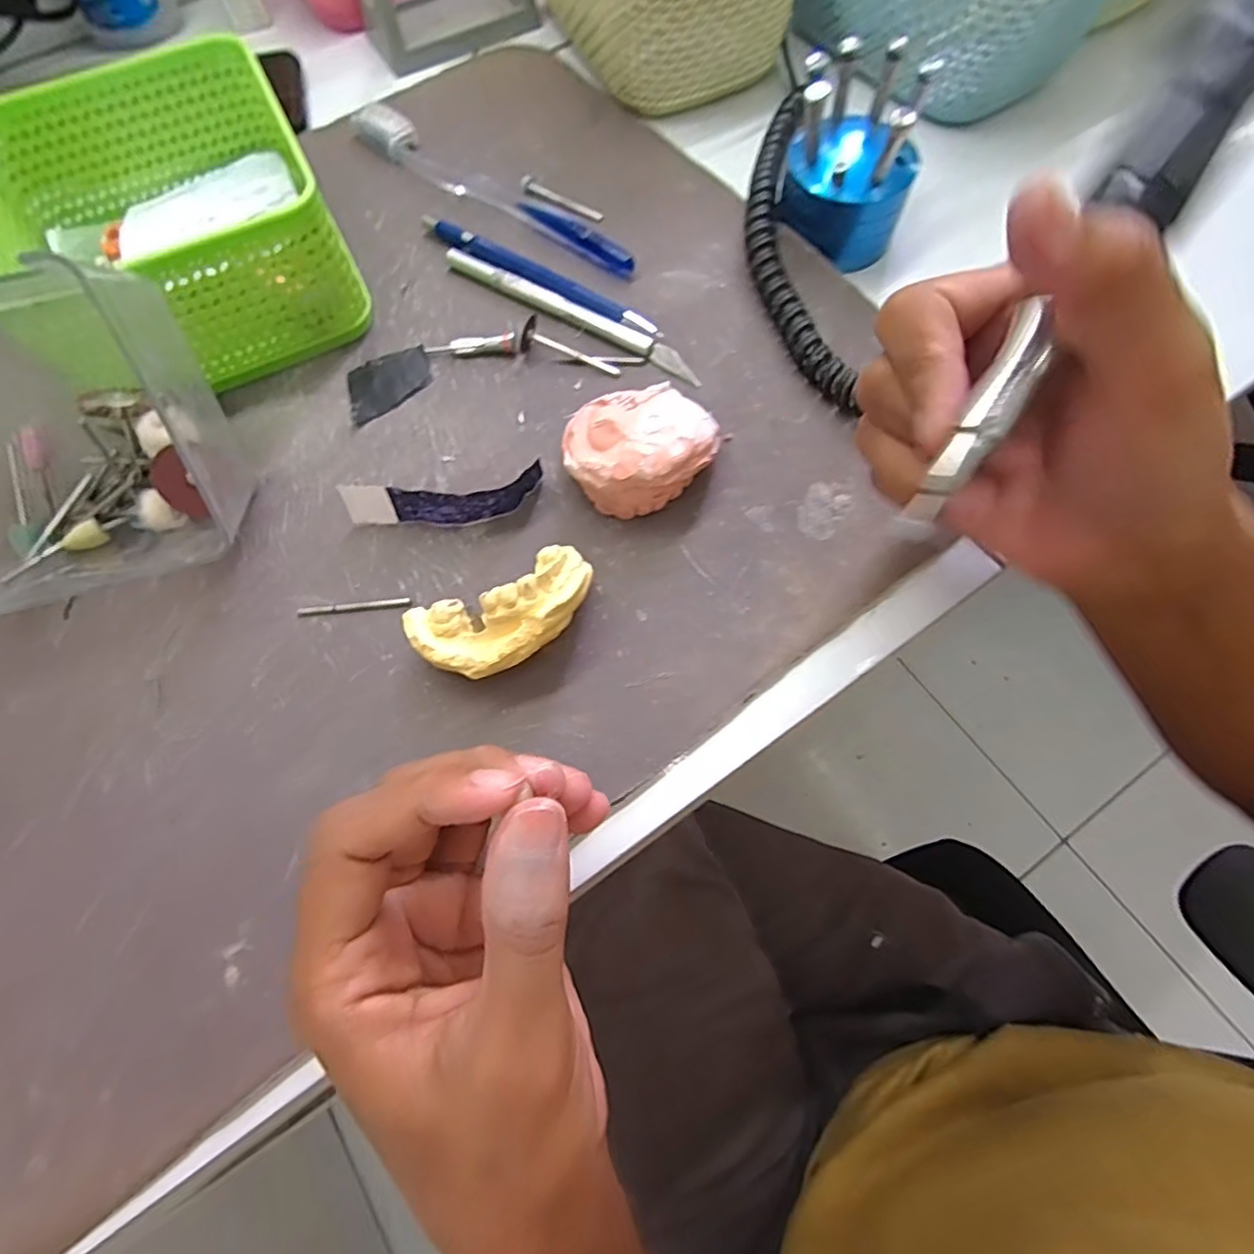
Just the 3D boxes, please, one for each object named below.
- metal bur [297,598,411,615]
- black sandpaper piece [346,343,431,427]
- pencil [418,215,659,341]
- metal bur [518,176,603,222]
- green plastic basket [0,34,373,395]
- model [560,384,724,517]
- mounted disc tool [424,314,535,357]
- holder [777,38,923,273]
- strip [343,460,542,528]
[{"bbox_3d":[-0.107,-0.008,0.249,0.043,0.004,0.004,-6,69,-1],"label":"metal bur"},{"bbox_3d":[-0.107,-0.110,0.288,0.038,0.005,0.030,-18,70,-6],"label":"black sandpaper piece"},{"bbox_3d":[-0.043,-0.167,0.306,0.137,0.009,0.012,30,73,12],"label":"pencil"},{"bbox_3d":[-0.033,-0.222,0.329,0.046,0.007,0.008,25,72,10],"label":"metal bur"},{"bbox_3d":[-0.203,-0.178,0.285,0.125,0.063,0.134,-28,71,-9],"label":"green plastic basket"},{"bbox_3d":[0.005,-0.072,0.259,0.058,0.030,0.047,-26,71,-8],"label":"model"},{"bbox_3d":[-0.066,-0.131,0.292,0.051,0.012,0.010,-6,69,-1],"label":"mounted disc tool"},{"bbox_3d":[0.104,-0.215,0.292,0.058,0.061,0.062,21,71,9],"label":"holder"},{"bbox_3d":[-0.074,-0.051,0.258,0.079,0.018,0.014,-8,69,-2],"label":"strip"}]

